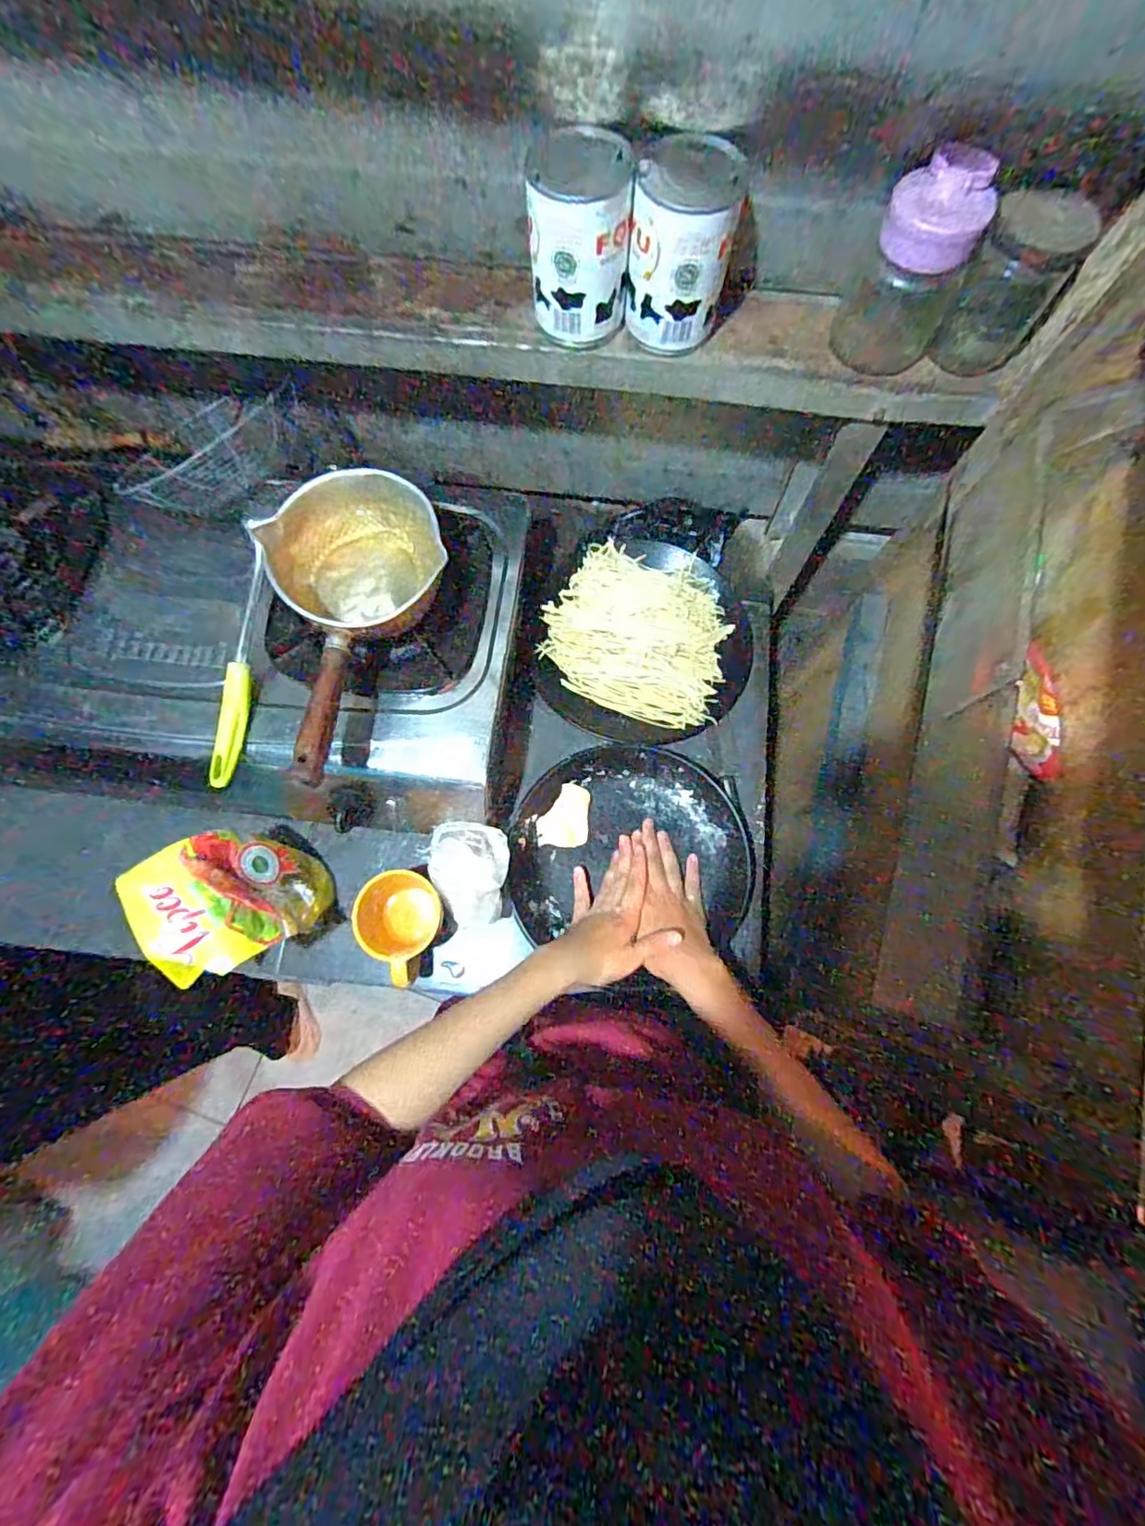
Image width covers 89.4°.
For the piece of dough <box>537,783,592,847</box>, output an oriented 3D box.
[{"bbox_3d":[-0.009,0.058,0.642,0.054,0.008,0.068,4,78,0],"label":"piece of dough"}]

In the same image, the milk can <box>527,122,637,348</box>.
[{"bbox_3d":[0.006,-0.386,0.427,0.070,0.105,0.077,0,78,-1],"label":"milk can"}]

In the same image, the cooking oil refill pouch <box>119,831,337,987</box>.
[{"bbox_3d":[-0.321,0.135,0.569,0.113,0.148,0.119,-32,80,-7],"label":"cooking oil refill pouch"}]

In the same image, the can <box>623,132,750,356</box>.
[{"bbox_3d":[0.080,-0.378,0.424,0.073,0.109,0.067,0,78,-1],"label":"can"}]

